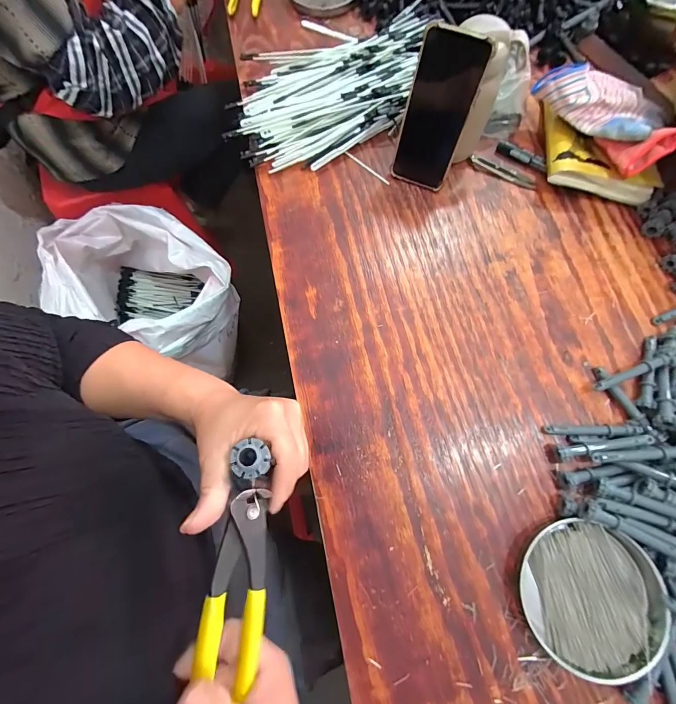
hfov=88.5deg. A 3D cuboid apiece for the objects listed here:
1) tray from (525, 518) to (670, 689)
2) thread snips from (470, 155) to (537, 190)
[{"bbox_3d":[0.251,0.239,0.342,0.122,0.022,0.130,-1,74,2],"label":"tray"},{"bbox_3d":[0.236,-0.258,0.494,0.097,0.007,0.018,26,76,9],"label":"thread snips"}]

